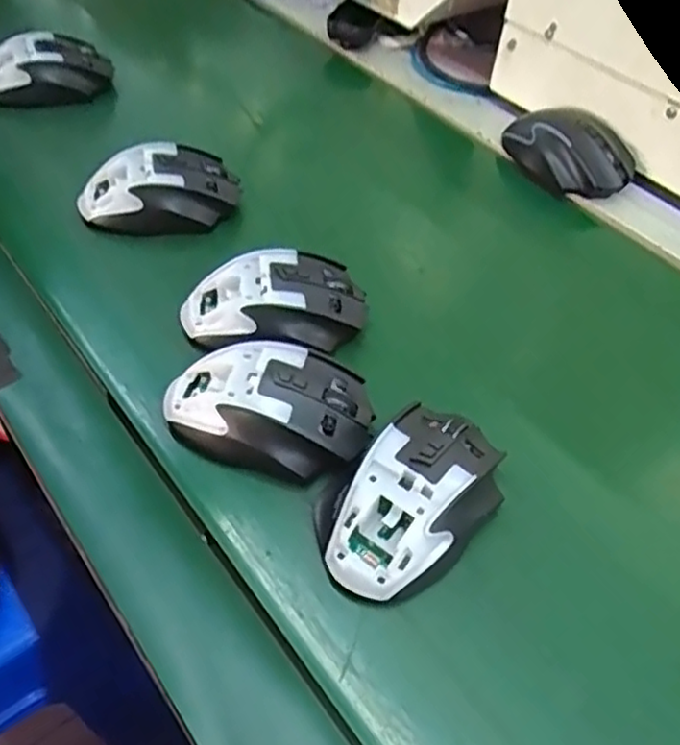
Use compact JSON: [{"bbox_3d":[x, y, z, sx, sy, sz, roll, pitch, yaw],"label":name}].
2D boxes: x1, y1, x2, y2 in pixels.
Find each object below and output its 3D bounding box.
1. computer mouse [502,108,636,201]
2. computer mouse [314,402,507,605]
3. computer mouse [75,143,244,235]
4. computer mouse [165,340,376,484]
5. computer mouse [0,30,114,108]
[{"bbox_3d":[0.192,-0.190,0.577,0.066,0.037,0.114,-33,59,-27],"label":"computer mouse"},{"bbox_3d":[0.038,0.062,0.351,0.112,0.037,0.074,-36,60,-29],"label":"computer mouse"},{"bbox_3d":[-0.134,-0.136,0.508,0.116,0.042,0.068,-12,51,-13],"label":"computer mouse"},{"bbox_3d":[-0.040,0.017,0.383,0.116,0.036,0.069,13,50,7],"label":"computer mouse"},{"bbox_3d":[-0.265,-0.270,0.615,0.113,0.041,0.068,-15,52,-17],"label":"computer mouse"}]

